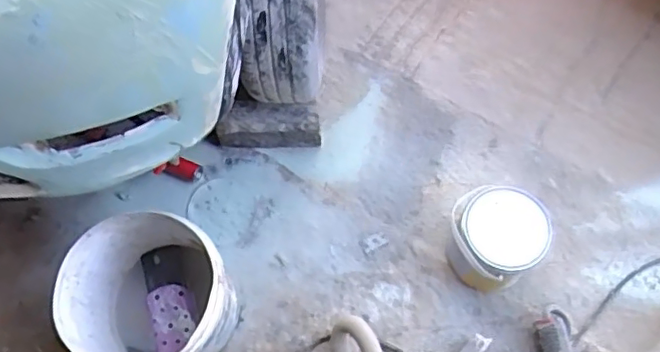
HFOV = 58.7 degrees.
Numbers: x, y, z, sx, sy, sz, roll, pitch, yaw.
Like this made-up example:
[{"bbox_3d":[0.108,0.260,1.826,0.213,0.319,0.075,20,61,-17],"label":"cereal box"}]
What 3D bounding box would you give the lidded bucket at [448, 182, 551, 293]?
[{"bbox_3d":[0.297,0.115,1.087,0.146,0.137,0.164,19,73,9],"label":"lidded bucket"}]

